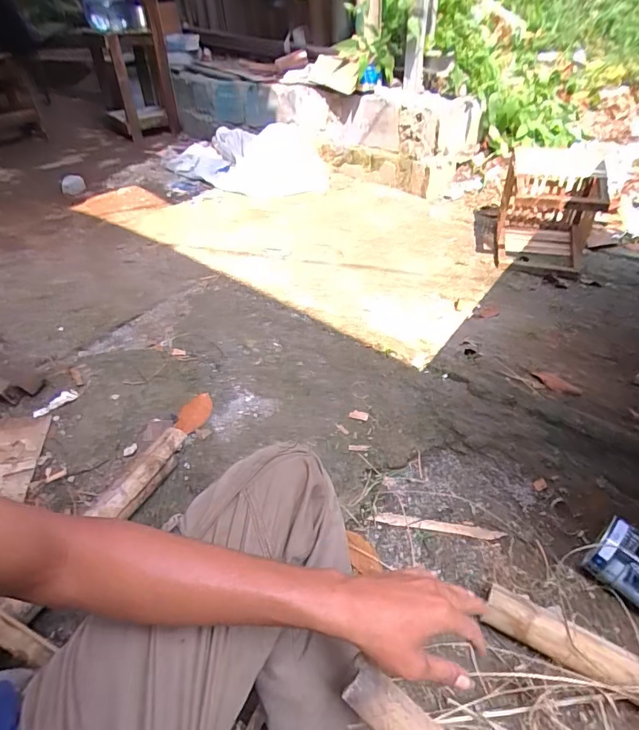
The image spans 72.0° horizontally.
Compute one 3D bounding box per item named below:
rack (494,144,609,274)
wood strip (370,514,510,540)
[{"bbox_3d":[0.828,-0.578,1.590,0.322,0.267,0.500,13,43,16],"label":"rack"},{"bbox_3d":[0.230,0.316,0.864,0.248,0.005,0.023,6,42,9],"label":"wood strip"}]

